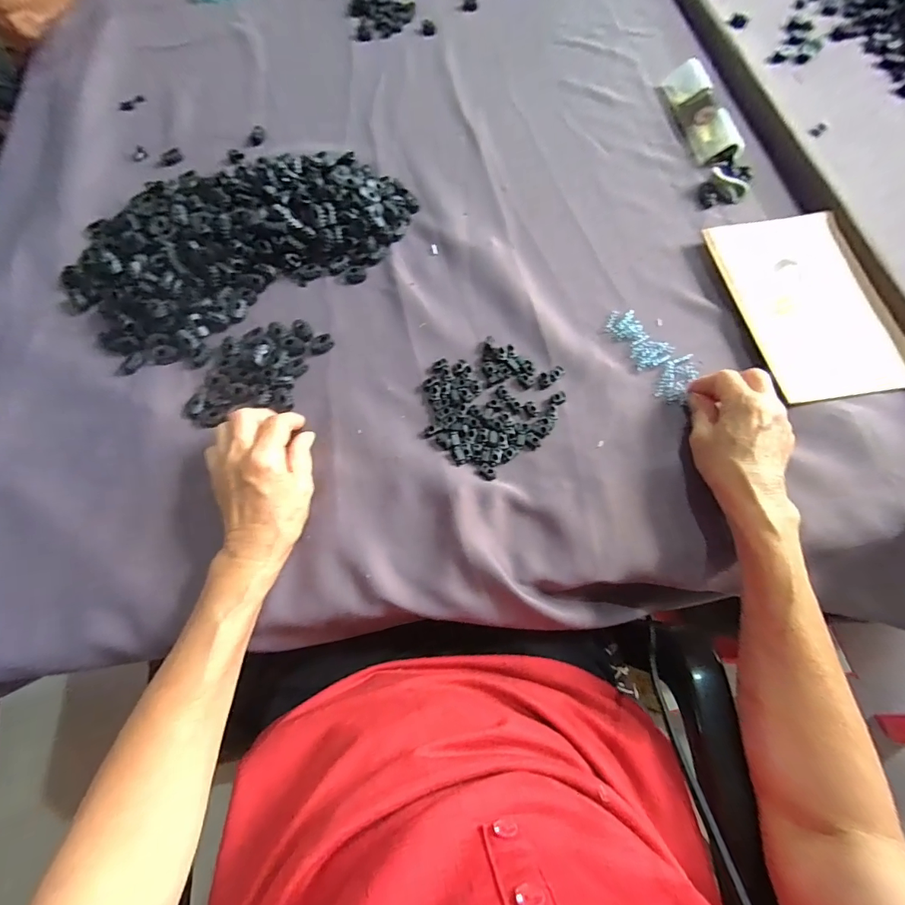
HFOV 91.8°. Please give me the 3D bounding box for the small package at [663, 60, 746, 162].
[{"bbox_3d":[0.296,-0.416,0.526,0.045,0.020,0.169,-5,68,-2],"label":"small package"}]

